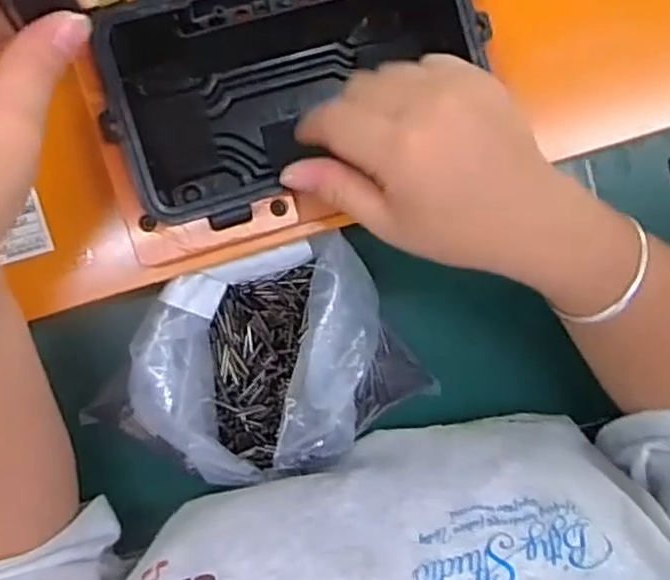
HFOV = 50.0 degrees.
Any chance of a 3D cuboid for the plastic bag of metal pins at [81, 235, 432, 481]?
[{"bbox_3d":[-0.045,0.048,0.416,0.182,0.055,0.131,-29,96,-7],"label":"plastic bag of metal pins"}]

